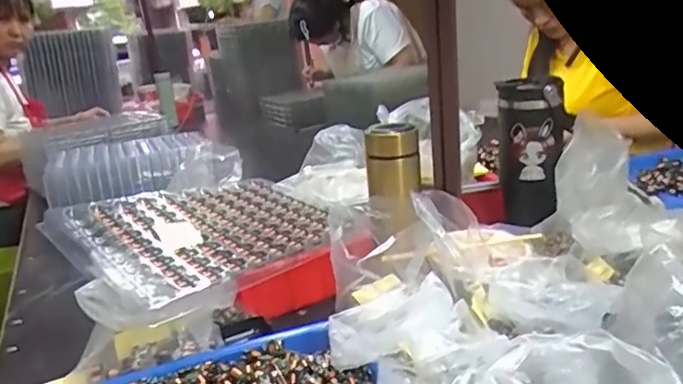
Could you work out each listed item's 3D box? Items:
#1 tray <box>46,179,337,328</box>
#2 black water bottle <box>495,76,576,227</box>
[{"bbox_3d":[-0.167,0.052,0.720,0.233,0.031,0.320,28,29,37],"label":"tray"},{"bbox_3d":[0.276,-0.056,0.808,0.070,0.205,0.080,-13,19,-24],"label":"black water bottle"}]

